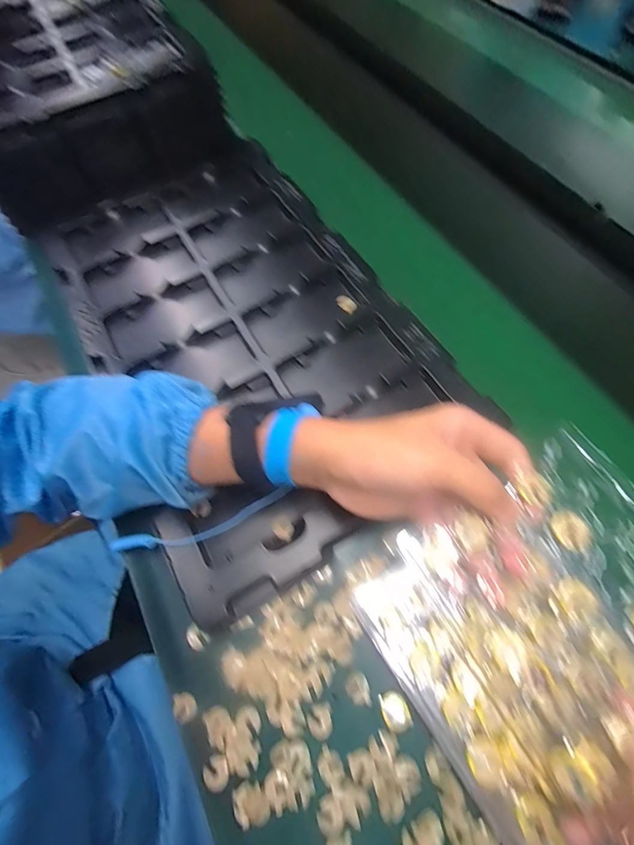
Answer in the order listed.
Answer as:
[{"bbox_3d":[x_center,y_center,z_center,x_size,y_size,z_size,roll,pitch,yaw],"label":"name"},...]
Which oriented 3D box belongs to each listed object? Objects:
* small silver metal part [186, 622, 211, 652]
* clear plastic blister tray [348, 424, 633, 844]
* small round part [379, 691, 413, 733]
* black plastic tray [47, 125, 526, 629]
[{"bbox_3d":[-0.100,0.179,0.315,0.021,0.006,0.015,40,73,18],"label":"small silver metal part"},{"bbox_3d":[0.144,0.128,0.226,0.193,0.032,0.180,-40,68,6],"label":"clear plastic blister tray"},{"bbox_3d":[0.059,0.217,0.284,0.019,0.004,0.025,-15,66,-5],"label":"small round part"},{"bbox_3d":[-0.090,-0.111,0.431,0.334,0.027,0.537,-32,68,-12],"label":"black plastic tray"}]

